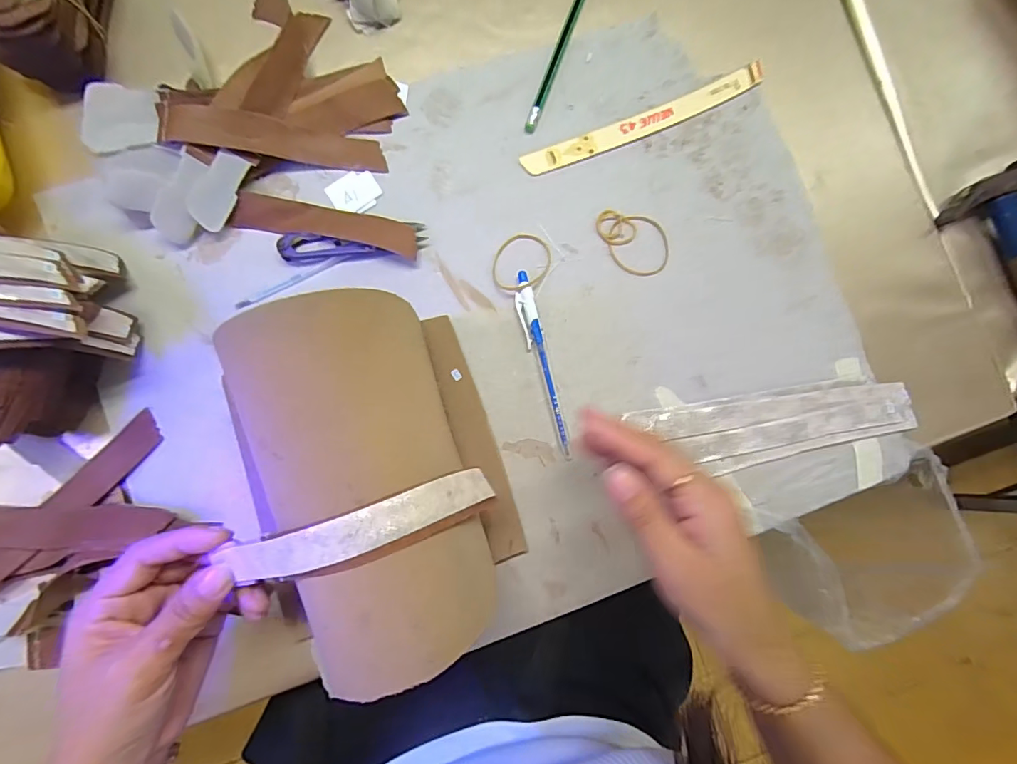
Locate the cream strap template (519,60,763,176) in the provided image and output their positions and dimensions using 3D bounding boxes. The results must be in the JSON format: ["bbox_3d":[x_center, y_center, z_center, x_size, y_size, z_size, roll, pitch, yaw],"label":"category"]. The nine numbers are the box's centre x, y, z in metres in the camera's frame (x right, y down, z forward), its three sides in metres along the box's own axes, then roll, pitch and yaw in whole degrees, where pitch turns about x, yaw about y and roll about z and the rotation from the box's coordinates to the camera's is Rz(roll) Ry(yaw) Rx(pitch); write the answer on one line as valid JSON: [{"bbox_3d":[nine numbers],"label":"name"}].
[{"bbox_3d":[0.107,-0.201,0.374,0.204,0.004,0.020,-25,88,-6],"label":"cream strap template"}]

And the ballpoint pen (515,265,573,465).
[{"bbox_3d":[0.024,-0.012,0.351,0.014,0.007,0.137,-13,87,-6],"label":"ballpoint pen"}]

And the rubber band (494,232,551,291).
[{"bbox_3d":[0.010,-0.088,0.357,0.042,0.004,0.043,0,84,-3],"label":"rubber band"}]

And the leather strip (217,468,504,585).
[{"bbox_3d":[-0.063,0.068,0.231,0.127,0.039,0.025,-14,87,-21],"label":"leather strip"}]

